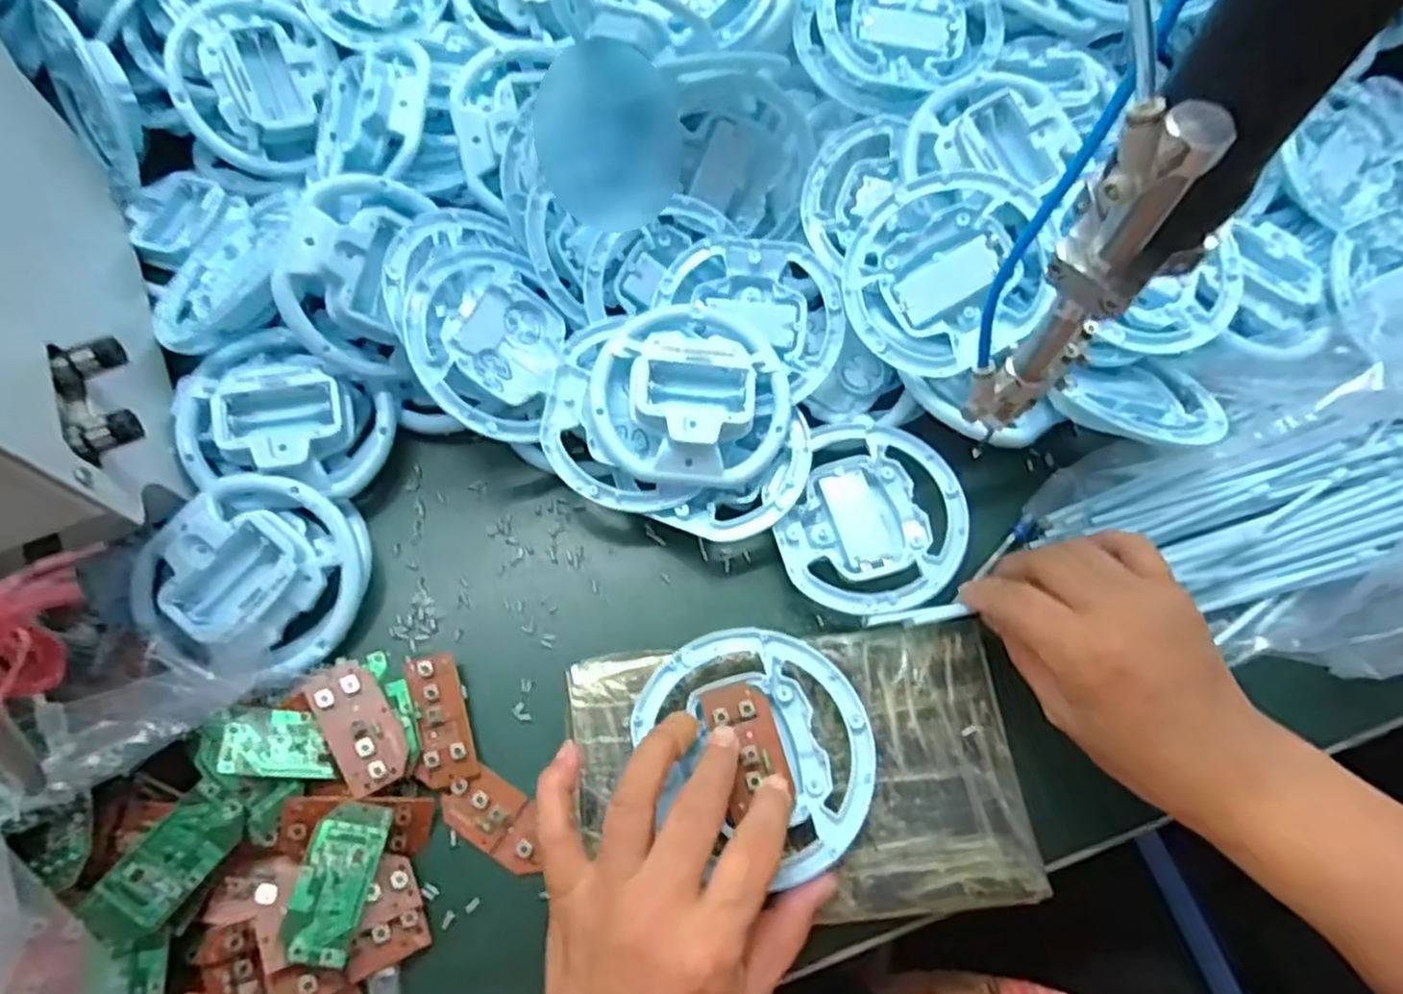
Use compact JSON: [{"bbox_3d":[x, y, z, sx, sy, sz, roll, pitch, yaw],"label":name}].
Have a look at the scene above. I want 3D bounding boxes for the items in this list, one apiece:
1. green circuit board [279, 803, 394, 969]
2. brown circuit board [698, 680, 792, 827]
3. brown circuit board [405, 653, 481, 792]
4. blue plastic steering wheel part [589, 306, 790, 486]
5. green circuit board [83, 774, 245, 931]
[{"bbox_3d":[-0.154,0.161,0.321,0.030,0.007,0.060,14,56,-11],"label":"green circuit board"},{"bbox_3d":[0.020,0.108,0.334,0.030,0.009,0.051,-14,69,-6],"label":"brown circuit board"},{"bbox_3d":[-0.124,0.106,0.366,0.026,0.009,0.061,-9,70,-19],"label":"brown circuit board"},{"bbox_3d":[-0.005,-0.058,0.399,0.102,0.030,0.098,-1,68,-2],"label":"blue plastic steering wheel part"},{"bbox_3d":[-0.214,0.146,0.312,0.029,0.004,0.055,38,59,-4],"label":"green circuit board"}]

